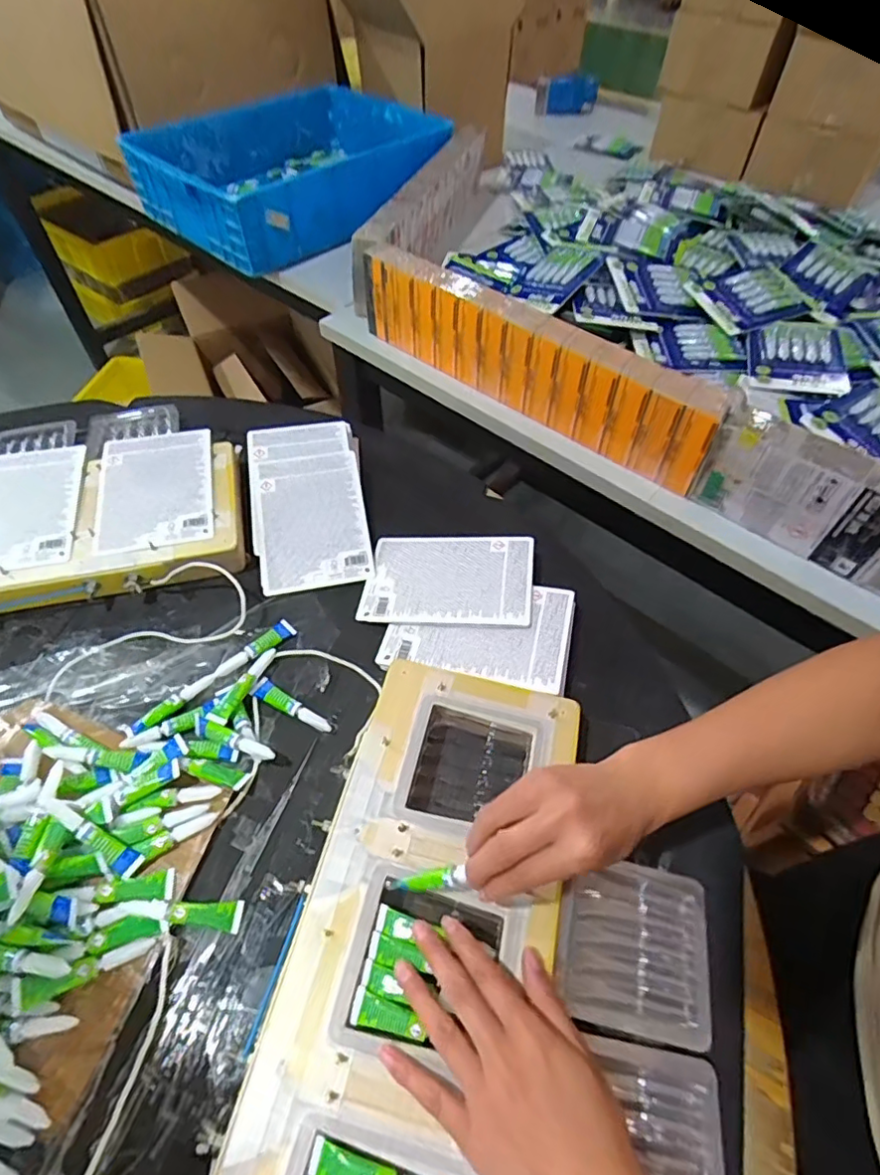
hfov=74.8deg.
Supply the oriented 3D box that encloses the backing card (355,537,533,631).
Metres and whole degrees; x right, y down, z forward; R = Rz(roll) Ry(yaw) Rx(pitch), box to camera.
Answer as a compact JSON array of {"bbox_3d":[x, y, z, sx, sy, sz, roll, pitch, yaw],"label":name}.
[{"bbox_3d":[0.009,-0.009,0.585,0.169,0.011,0.112,1,51,11],"label":"backing card"}]

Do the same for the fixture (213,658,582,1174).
[{"bbox_3d":[-0.013,0.249,0.381,0.170,0.021,0.421,12,54,5],"label":"fixture"}]

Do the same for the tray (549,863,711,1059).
[{"bbox_3d":[0.136,0.249,0.403,0.107,0.023,0.102,13,55,6],"label":"tray"}]

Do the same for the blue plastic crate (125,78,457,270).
[{"bbox_3d":[-0.267,-0.785,1.081,0.416,0.116,0.500,39,62,24],"label":"blue plastic crate"}]

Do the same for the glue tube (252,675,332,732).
[{"bbox_3d":[-0.132,0.106,0.510,0.081,0.011,0.017,29,58,16],"label":"glue tube"}]

